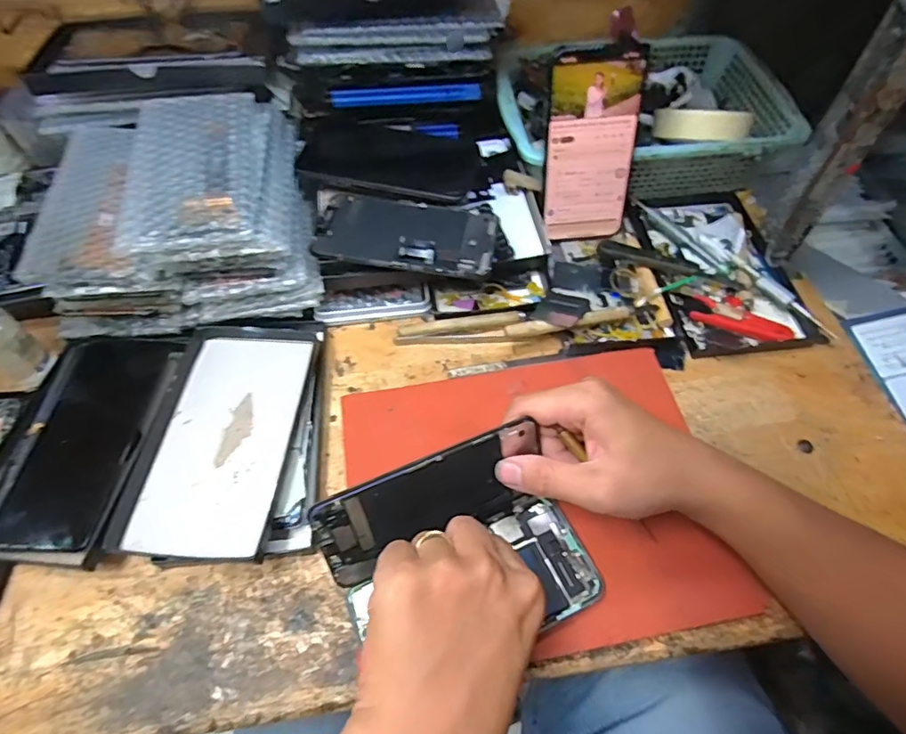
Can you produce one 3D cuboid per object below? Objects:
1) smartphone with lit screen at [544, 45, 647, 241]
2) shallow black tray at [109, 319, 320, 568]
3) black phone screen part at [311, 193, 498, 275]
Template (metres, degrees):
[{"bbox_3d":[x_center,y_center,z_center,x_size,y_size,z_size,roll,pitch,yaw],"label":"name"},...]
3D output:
[{"bbox_3d":[0.120,-0.185,0.461,0.077,0.156,0.006,-5,41,3],"label":"smartphone with lit screen"},{"bbox_3d":[-0.164,0.043,0.384,0.102,0.010,0.185,4,57,2],"label":"shallow black tray"},{"bbox_3d":[-0.037,-0.112,0.432,0.142,0.014,0.070,9,63,3],"label":"black phone screen part"}]

